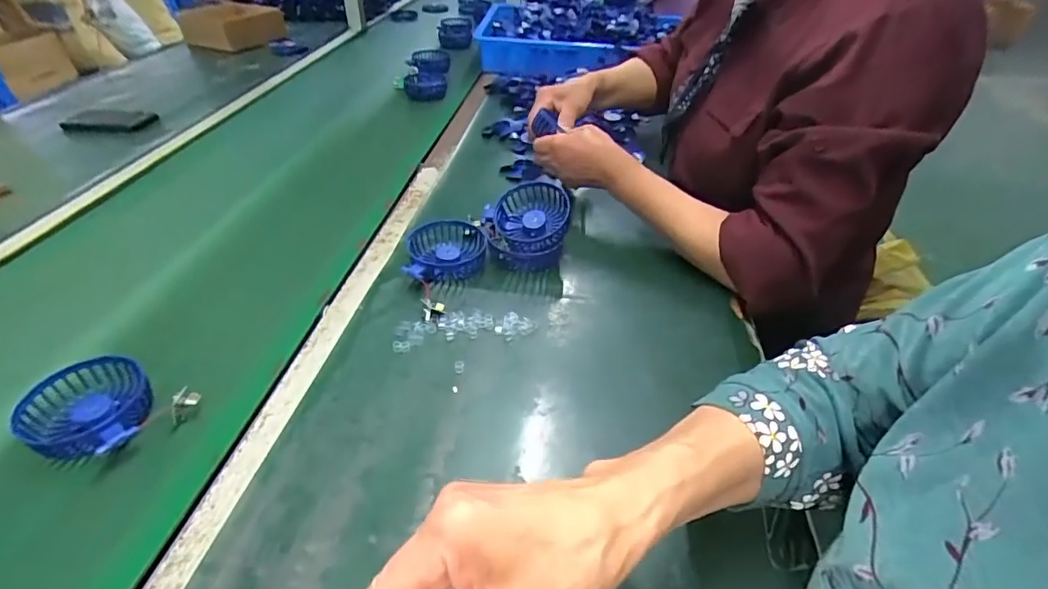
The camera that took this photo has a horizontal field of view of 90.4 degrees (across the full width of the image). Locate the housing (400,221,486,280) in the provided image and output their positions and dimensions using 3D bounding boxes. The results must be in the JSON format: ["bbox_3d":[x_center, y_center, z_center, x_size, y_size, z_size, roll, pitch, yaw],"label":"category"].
[{"bbox_3d":[-0.091,-0.053,0.611,0.088,0.034,0.106,-2,39,-6],"label":"housing"}]

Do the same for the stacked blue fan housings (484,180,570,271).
[{"bbox_3d":[0.005,-0.081,0.623,0.097,0.070,0.097,1,39,-1],"label":"stacked blue fan housings"}]

